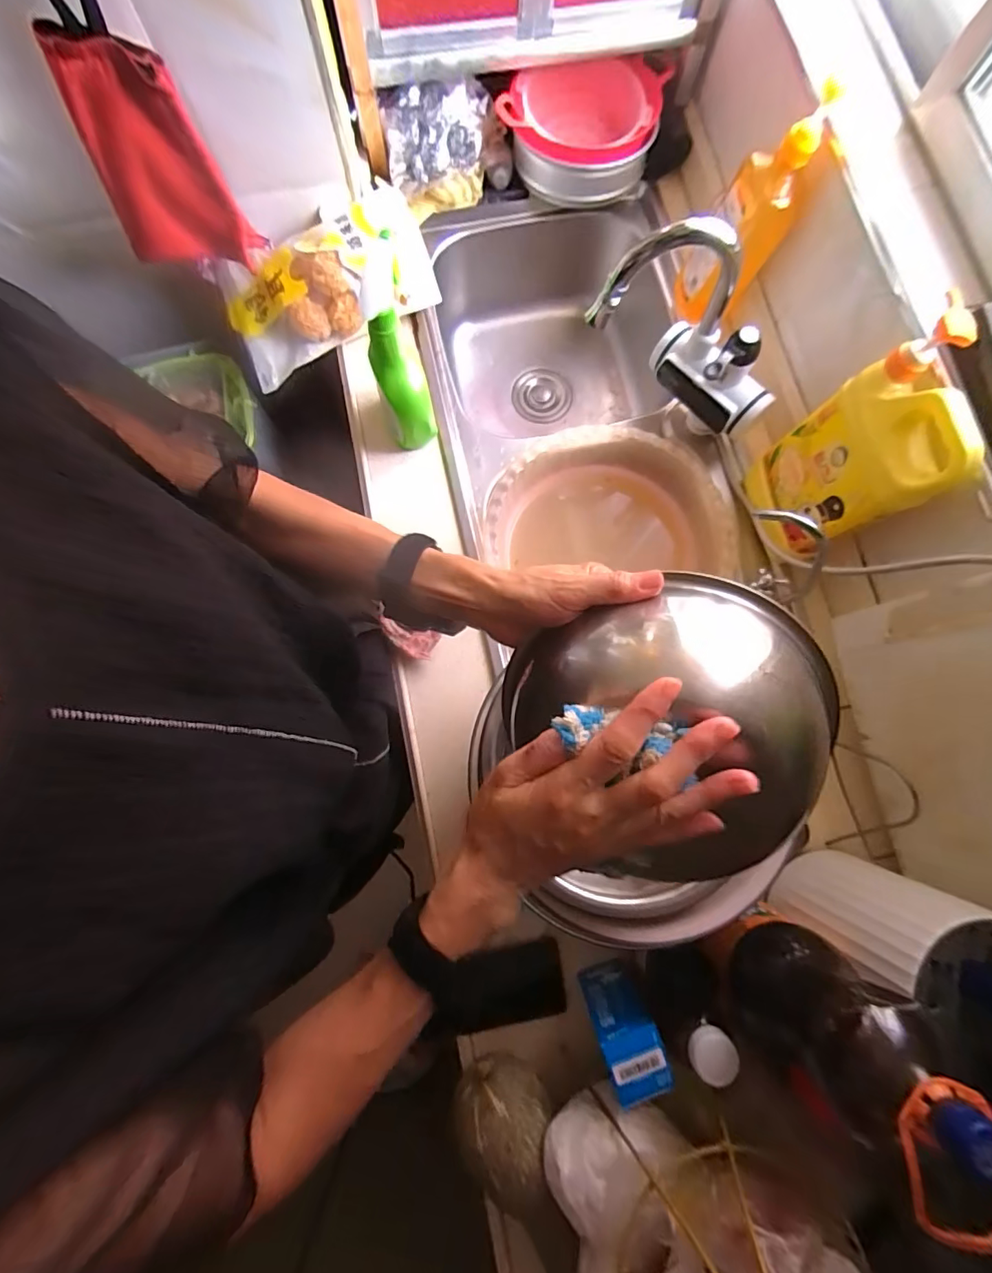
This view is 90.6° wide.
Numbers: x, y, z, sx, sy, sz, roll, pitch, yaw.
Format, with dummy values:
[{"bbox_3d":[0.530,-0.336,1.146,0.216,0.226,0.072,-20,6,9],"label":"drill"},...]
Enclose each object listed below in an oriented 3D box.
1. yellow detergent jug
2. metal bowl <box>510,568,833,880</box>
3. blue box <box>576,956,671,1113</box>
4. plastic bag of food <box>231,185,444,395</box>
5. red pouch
[{"bbox_3d":[0.387,-0.190,0.543,0.088,0.246,0.144,-17,81,-4],"label":"yellow detergent jug"},{"bbox_3d":[0.102,0.046,0.300,0.177,0.092,0.177,0,80,-1],"label":"metal bowl"},{"bbox_3d":[0.128,0.394,0.502,0.057,0.133,0.057,-19,81,-5],"label":"blue box"},{"bbox_3d":[-0.241,-0.507,0.694,0.290,0.087,0.183,-26,81,-6],"label":"plastic bag of food"},{"bbox_3d":[-0.383,-0.550,0.573,0.151,0.207,0.030,-8,72,-16],"label":"red pouch"}]

